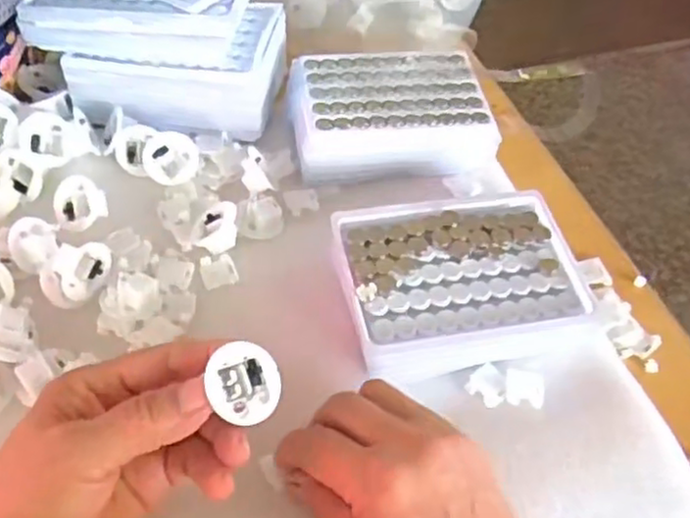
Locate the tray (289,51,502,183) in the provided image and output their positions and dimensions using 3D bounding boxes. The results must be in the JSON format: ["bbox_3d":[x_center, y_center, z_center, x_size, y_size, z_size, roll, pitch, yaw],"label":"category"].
[{"bbox_3d":[0.030,-0.099,0.476,0.128,0.032,0.092,-2,53,-7],"label":"tray"}]

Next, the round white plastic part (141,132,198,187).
[{"bbox_3d":[-0.110,-0.063,0.439,0.033,0.032,0.005,-11,12,-15],"label":"round white plastic part"}]

